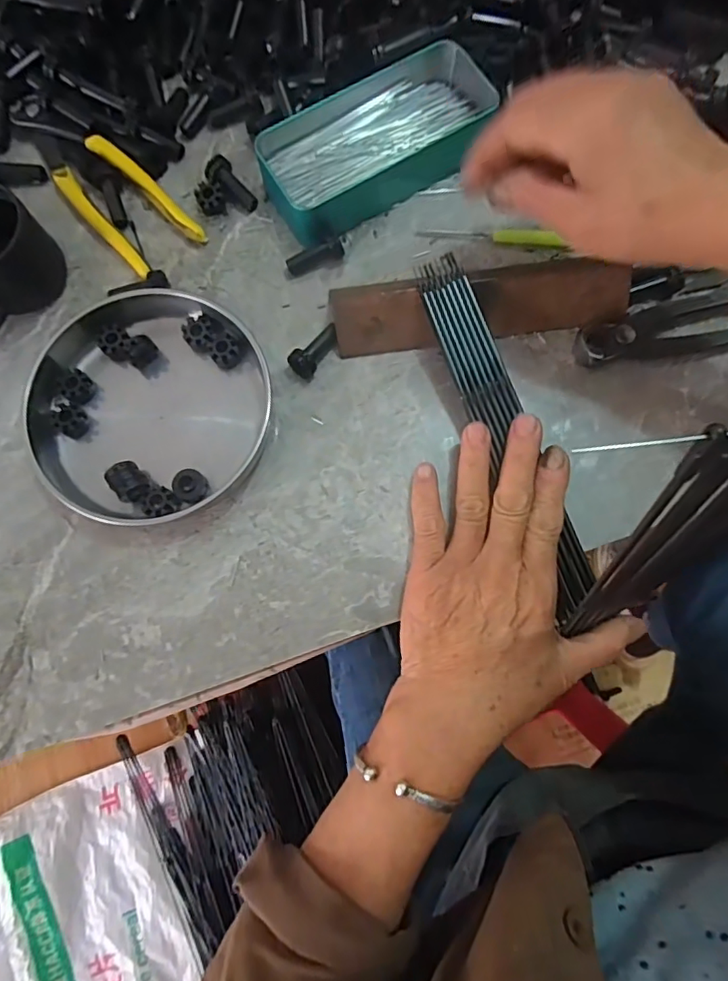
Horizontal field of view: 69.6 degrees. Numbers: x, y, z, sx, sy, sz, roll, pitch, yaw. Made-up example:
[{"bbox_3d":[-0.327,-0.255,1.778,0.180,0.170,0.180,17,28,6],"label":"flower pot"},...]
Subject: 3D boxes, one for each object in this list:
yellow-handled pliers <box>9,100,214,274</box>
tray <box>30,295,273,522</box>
[{"bbox_3d":[-0.178,-0.209,0.350,0.049,0.020,0.163,-42,79,-8],"label":"yellow-handled pliers"},{"bbox_3d":[-0.129,-0.053,0.320,0.136,0.020,0.141,0,77,1],"label":"tray"}]

